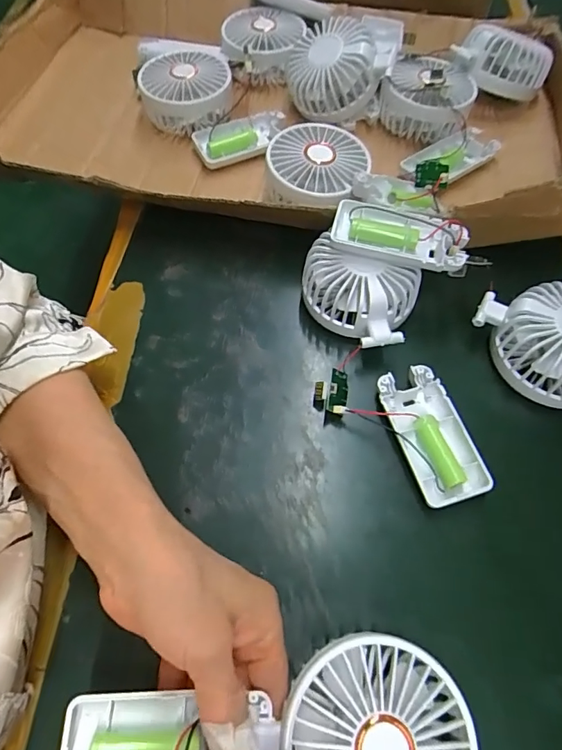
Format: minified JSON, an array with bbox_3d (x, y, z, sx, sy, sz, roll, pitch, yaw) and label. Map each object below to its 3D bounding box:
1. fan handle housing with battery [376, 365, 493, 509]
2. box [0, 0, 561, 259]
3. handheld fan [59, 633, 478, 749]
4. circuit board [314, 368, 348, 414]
[{"bbox_3d":[0.098,0.040,0.316,0.047,0.016,0.092,-16,63,-9],"label":"fan handle housing with battery"},{"bbox_3d":[-0.010,-0.265,0.445,0.539,0.068,0.327,11,62,5],"label":"box"},{"bbox_3d":[-0.005,0.166,0.210,0.178,0.026,0.082,-1,61,1],"label":"handheld fan"},{"bbox_3d":[0.035,0.012,0.327,0.022,0.023,0.028,13,62,6],"label":"circuit board"}]

